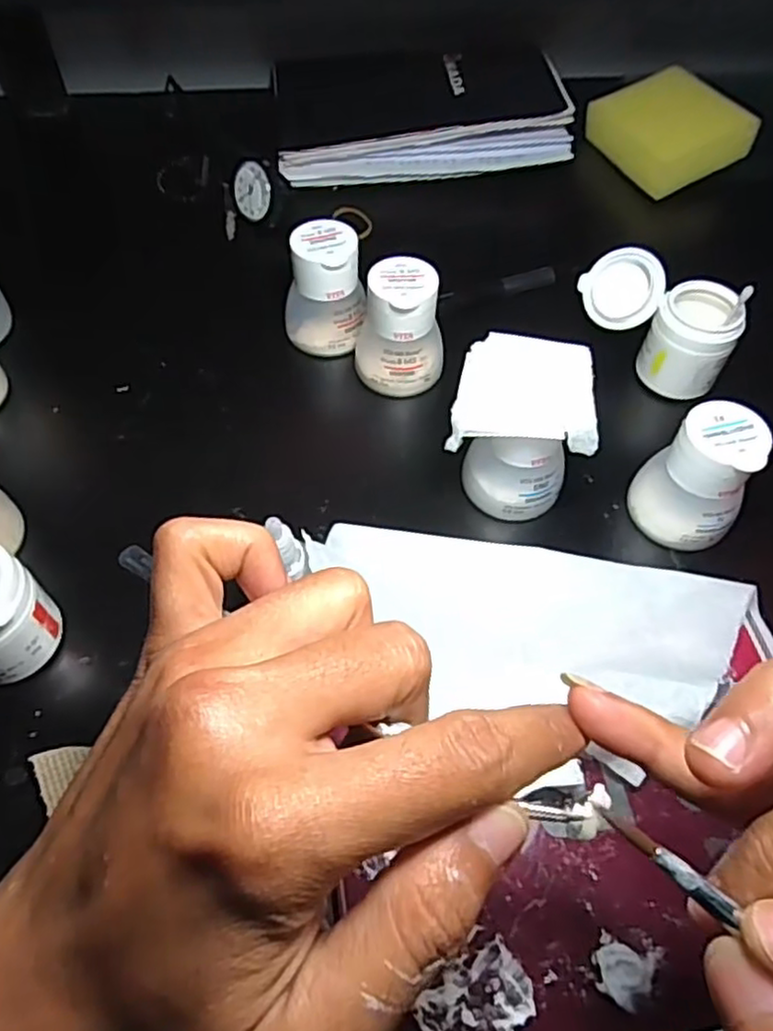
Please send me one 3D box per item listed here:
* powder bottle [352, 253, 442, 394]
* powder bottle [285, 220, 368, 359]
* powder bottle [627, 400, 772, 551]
[{"bbox_3d":[0.007,-0.102,0.376,0.047,0.059,0.042,-4,58,-5],"label":"powder bottle"},{"bbox_3d":[-0.036,-0.130,0.395,0.045,0.057,0.044,-5,58,-6],"label":"powder bottle"},{"bbox_3d":[0.145,-0.016,0.325,0.041,0.064,0.044,9,57,3],"label":"powder bottle"}]

